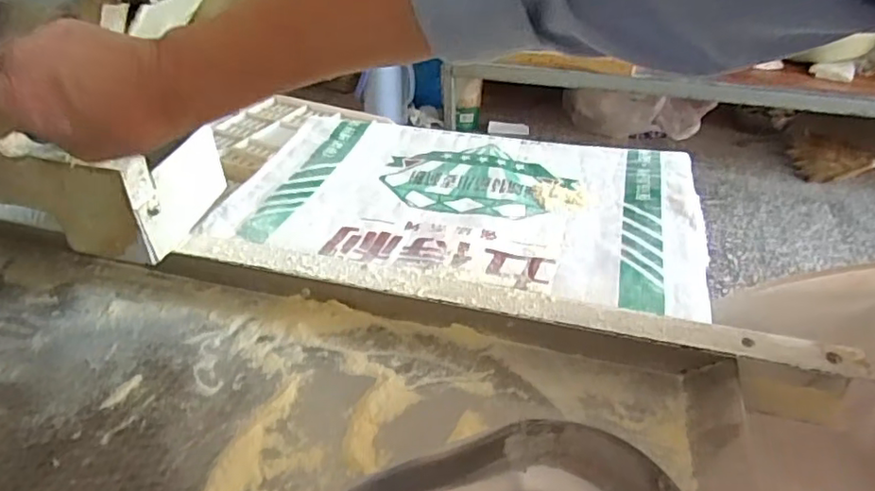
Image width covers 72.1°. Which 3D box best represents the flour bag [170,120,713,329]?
[{"bbox_3d":[0.027,-0.052,0.685,0.509,0.022,0.336,8,35,12],"label":"flour bag"}]

